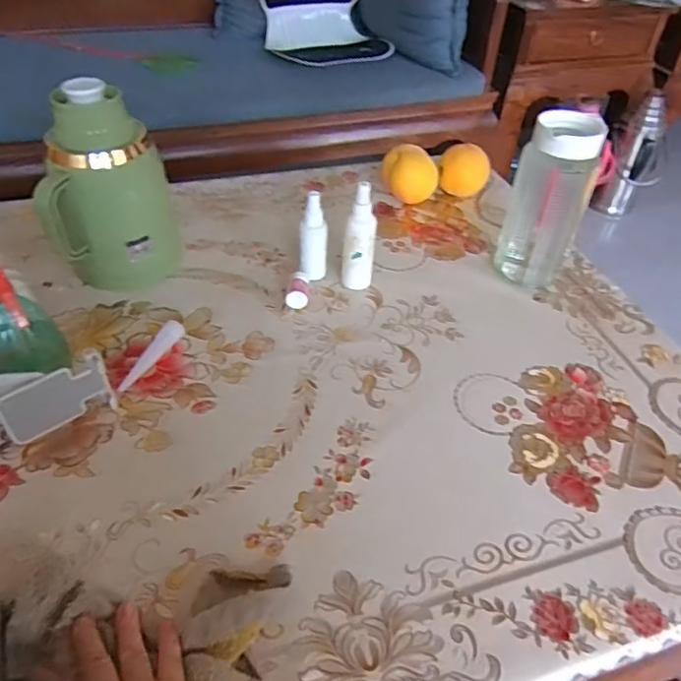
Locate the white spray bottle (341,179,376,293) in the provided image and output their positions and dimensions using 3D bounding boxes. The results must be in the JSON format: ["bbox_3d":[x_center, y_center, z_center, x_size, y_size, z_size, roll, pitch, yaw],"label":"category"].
[{"bbox_3d":[0.024,-0.121,0.698,0.037,0.137,0.035,4,44,1],"label":"white spray bottle"}]

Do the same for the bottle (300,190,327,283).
[{"bbox_3d":[-0.034,-0.126,0.718,0.034,0.114,0.039,0,44,-3],"label":"bottle"}]

